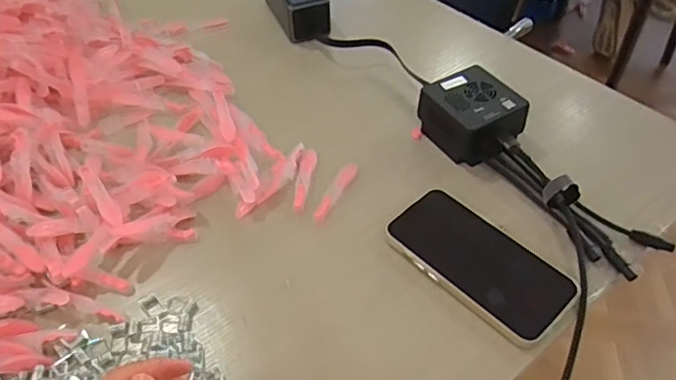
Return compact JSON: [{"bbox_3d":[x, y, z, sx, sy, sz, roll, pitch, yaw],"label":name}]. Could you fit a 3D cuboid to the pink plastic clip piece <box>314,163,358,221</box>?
[{"bbox_3d":[-0.001,-0.001,0.489,0.016,0.004,0.075,20,51,18],"label":"pink plastic clip piece"}]

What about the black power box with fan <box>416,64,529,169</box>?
[{"bbox_3d":[0.127,-0.073,0.518,0.071,0.047,0.087,-26,53,-21],"label":"black power box with fan"}]

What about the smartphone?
[{"bbox_3d":[0.112,0.054,0.429,0.077,0.008,0.145,-37,57,-28],"label":"smartphone"}]

